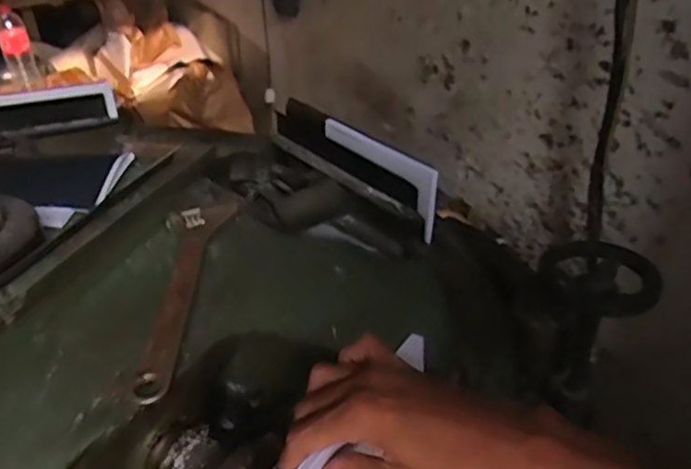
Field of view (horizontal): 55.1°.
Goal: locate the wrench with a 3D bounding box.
[{"bbox_3d":[-0.178,0.052,0.708,0.070,0.018,0.326,-1,32,1],"label":"wrench"}]

